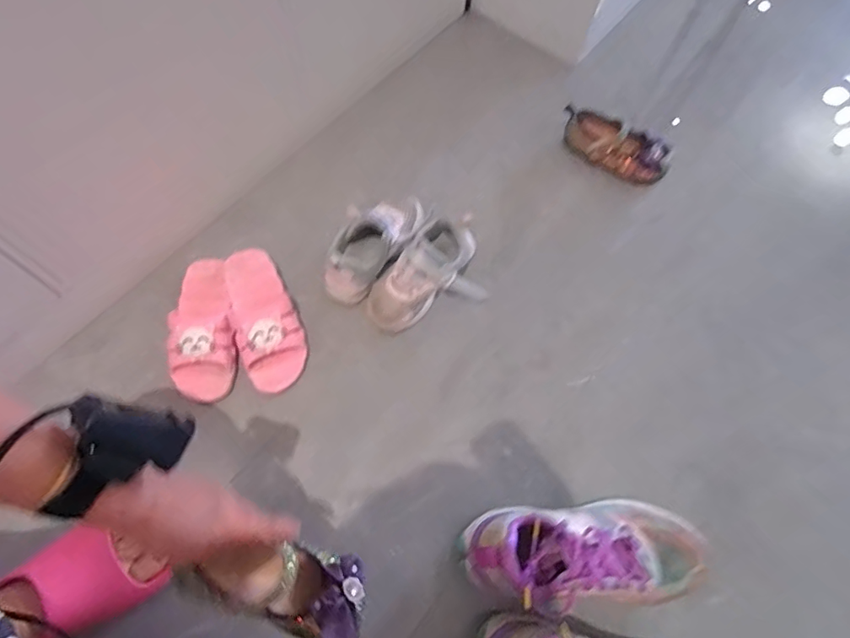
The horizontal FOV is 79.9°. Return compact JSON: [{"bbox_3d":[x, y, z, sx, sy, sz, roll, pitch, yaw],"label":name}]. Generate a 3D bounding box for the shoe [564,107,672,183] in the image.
[{"bbox_3d":[0.310,-0.284,0.834,0.183,0.055,0.065,23,67,7],"label":"shoe"}]

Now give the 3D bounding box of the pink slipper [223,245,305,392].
[{"bbox_3d":[-0.216,-0.008,0.678,0.081,0.052,0.201,-18,69,-10],"label":"pink slipper"}]

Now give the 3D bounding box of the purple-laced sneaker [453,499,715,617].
[{"bbox_3d":[0.171,0.254,0.551,0.259,0.117,0.104,-2,67,-4],"label":"purple-laced sneaker"}]

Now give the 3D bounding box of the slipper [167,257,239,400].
[{"bbox_3d":[-0.296,0.002,0.672,0.084,0.048,0.203,-10,68,-7],"label":"slipper"}]

